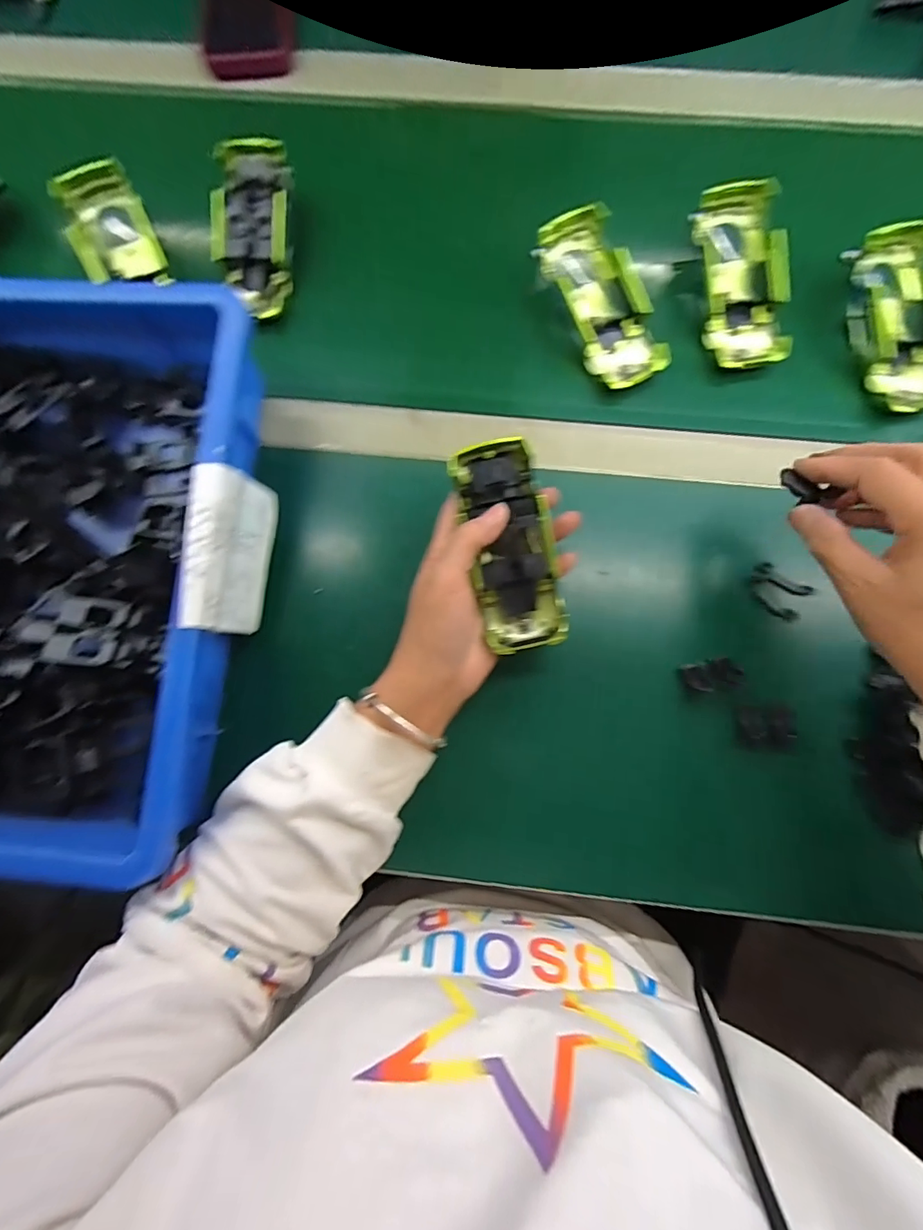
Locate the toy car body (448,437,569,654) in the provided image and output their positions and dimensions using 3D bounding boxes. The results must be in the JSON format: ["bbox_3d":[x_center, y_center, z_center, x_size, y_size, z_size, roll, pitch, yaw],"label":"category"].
[{"bbox_3d":[0.031,-0.043,0.314,0.051,0.024,0.130,-13,96,-1],"label":"toy car body"}]

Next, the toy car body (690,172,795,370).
[{"bbox_3d":[0.220,-0.261,0.384,0.059,0.027,0.133,-8,94,0],"label":"toy car body"}]

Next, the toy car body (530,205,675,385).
[{"bbox_3d":[0.110,-0.243,0.388,0.058,0.037,0.130,-28,94,-4],"label":"toy car body"}]

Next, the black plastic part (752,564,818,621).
[{"bbox_3d":[0.227,-0.017,0.349,0.042,0.011,0.027,41,83,7],"label":"black plastic part"}]

